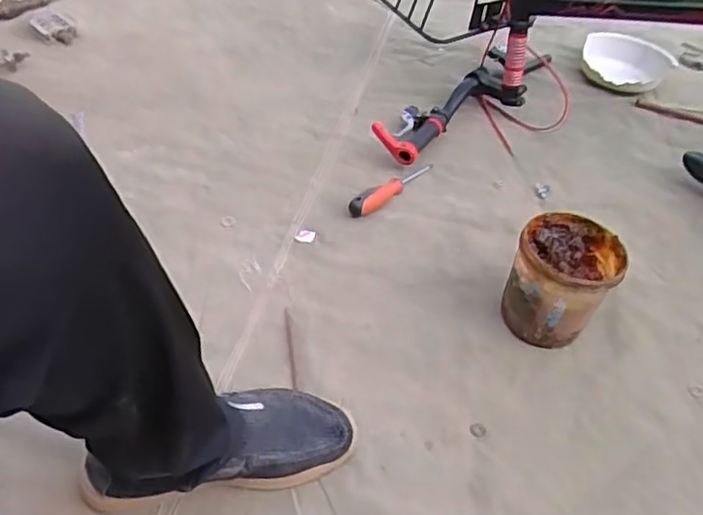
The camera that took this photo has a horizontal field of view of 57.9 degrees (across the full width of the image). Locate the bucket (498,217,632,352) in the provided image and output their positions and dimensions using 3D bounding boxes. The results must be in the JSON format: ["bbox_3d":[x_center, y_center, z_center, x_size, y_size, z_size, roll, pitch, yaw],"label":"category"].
[{"bbox_3d":[0.261,0.039,0.805,0.117,0.143,0.114,2,46,-2],"label":"bucket"}]

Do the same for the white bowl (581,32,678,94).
[{"bbox_3d":[0.530,-0.373,1.225,0.164,0.065,0.164,17,47,12],"label":"white bowl"}]

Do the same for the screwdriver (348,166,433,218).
[{"bbox_3d":[0.065,-0.113,0.982,0.173,0.032,0.031,-34,57,-31],"label":"screwdriver"}]

